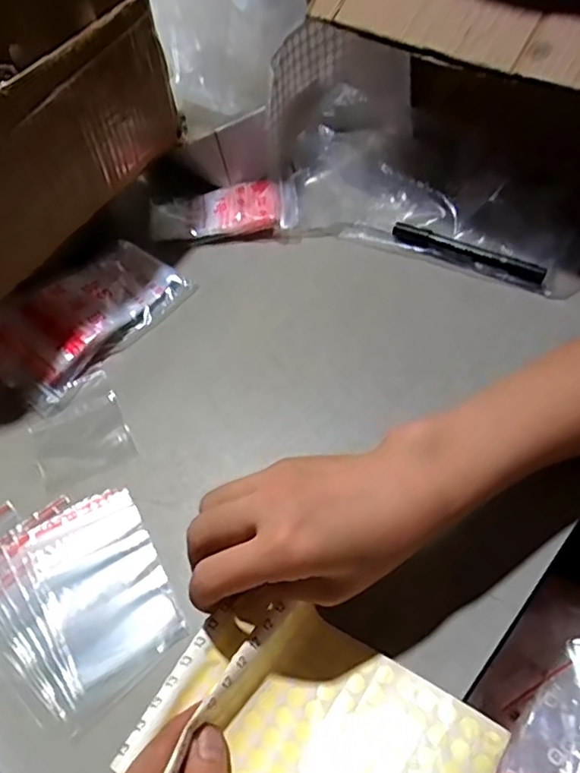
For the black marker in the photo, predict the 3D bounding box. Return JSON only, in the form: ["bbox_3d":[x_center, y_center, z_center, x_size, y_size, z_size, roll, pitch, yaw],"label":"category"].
[{"bbox_3d":[0.157,-0.118,0.521,0.135,0.018,0.016,22,61,19],"label":"black marker"}]

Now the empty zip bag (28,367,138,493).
[{"bbox_3d":[-0.164,0.032,0.453,0.068,0.004,0.086,-25,57,-11],"label":"empty zip bag"}]

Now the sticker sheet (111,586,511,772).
[{"bbox_3d":[0.012,0.182,0.294,0.155,0.046,0.121,29,61,20],"label":"sticker sheet"}]

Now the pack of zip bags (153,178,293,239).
[{"bbox_3d":[-0.068,-0.172,0.576,0.148,0.022,0.055,-3,54,16],"label":"pack of zip bags"}]

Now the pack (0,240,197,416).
[{"bbox_3d":[-0.178,-0.062,0.511,0.093,0.030,0.169,34,65,25],"label":"pack"}]

